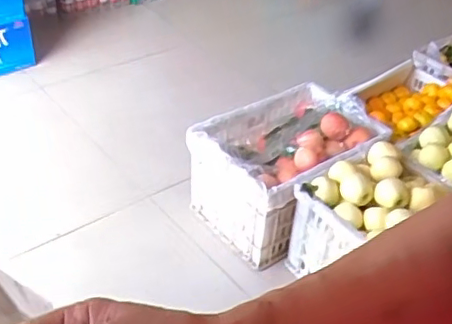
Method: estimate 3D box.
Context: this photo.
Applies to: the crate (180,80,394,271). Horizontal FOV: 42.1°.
[{"bbox_3d":[0.195,0.007,1.823,0.551,0.319,0.369,-25,47,-32],"label":"crate"}]

